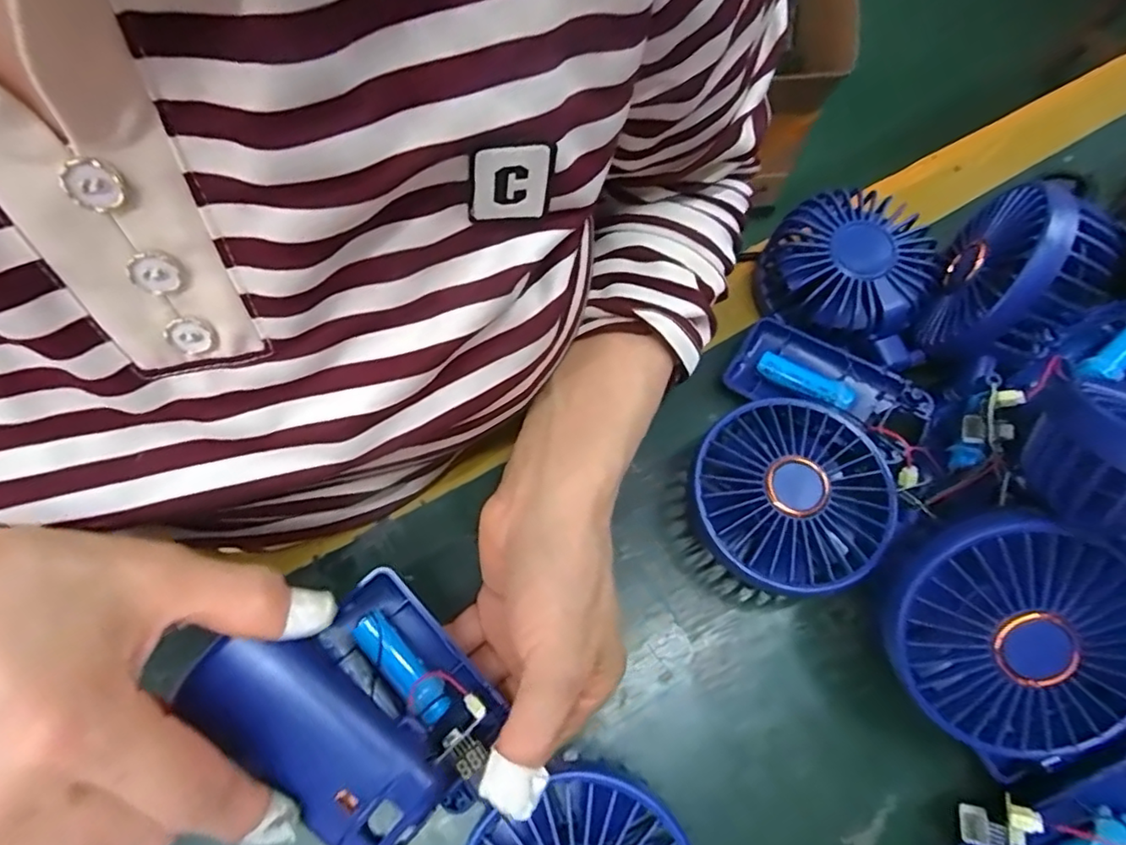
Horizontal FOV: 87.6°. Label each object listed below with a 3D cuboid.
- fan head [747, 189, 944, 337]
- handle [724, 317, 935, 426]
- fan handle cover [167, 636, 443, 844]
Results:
[{"bbox_3d":[0.150,-0.081,0.310,0.084,0.035,0.075,13,69,7],"label":"fan head"},{"bbox_3d":[0.133,-0.018,0.301,0.090,0.022,0.042,31,73,11],"label":"handle"},{"bbox_3d":[-0.082,0.106,0.195,0.089,0.011,0.041,41,71,-3],"label":"fan handle cover"}]

